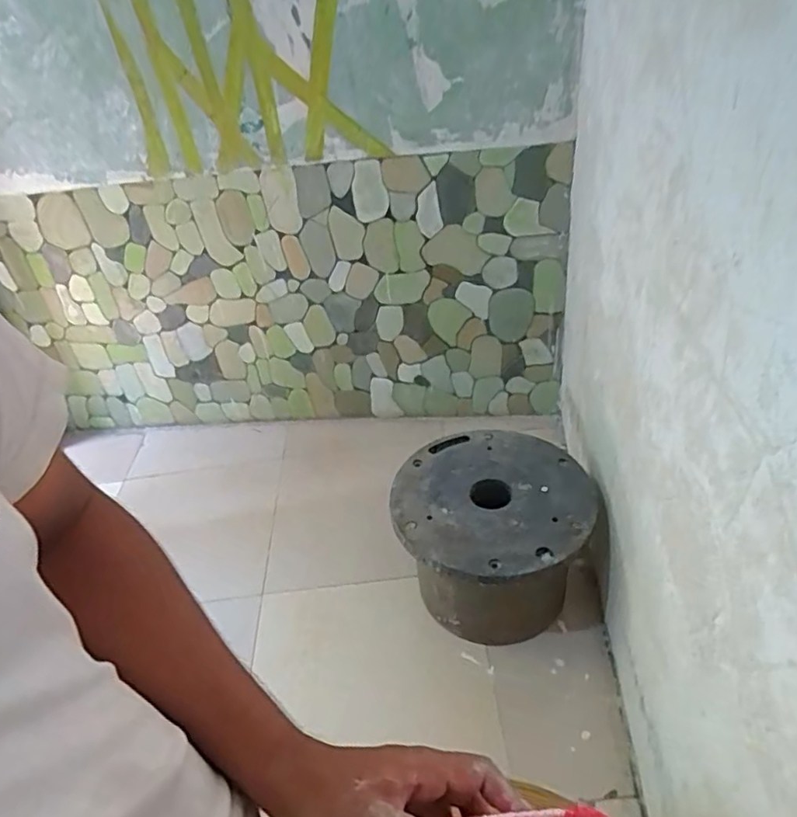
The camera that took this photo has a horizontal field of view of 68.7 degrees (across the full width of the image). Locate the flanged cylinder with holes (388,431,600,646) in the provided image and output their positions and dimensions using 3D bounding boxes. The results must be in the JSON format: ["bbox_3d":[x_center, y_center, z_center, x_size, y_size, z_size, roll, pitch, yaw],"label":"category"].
[{"bbox_3d":[0.243,0.323,1.524,0.470,0.326,0.471,-5,36,4],"label":"flanged cylinder with holes"}]

